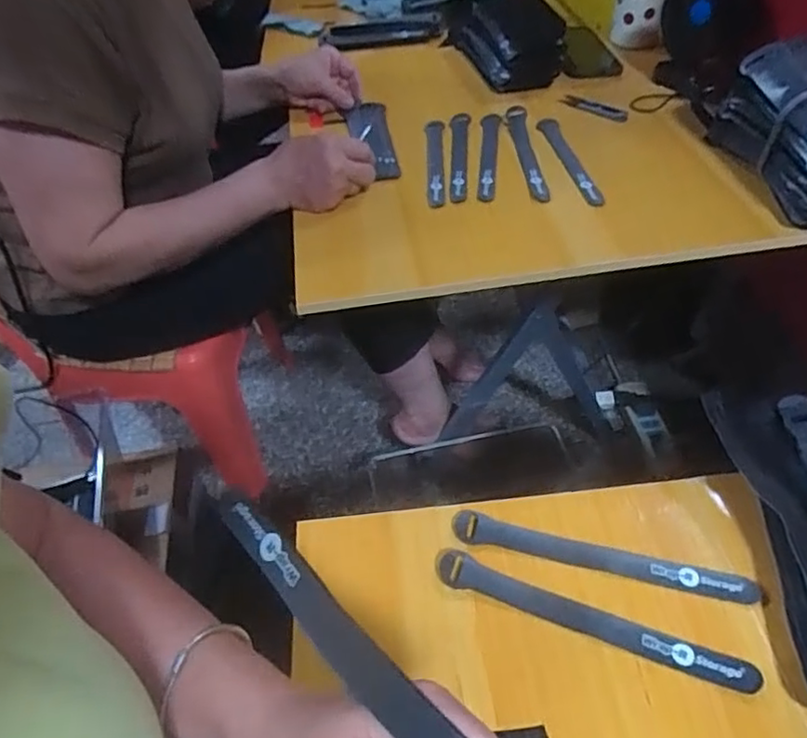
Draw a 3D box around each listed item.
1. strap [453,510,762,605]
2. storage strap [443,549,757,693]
[{"bbox_3d":[0.133,0.130,0.420,0.198,0.008,0.022,12,50,13],"label":"strap"},{"bbox_3d":[0.115,0.160,0.391,0.198,0.007,0.025,17,54,19],"label":"storage strap"}]

